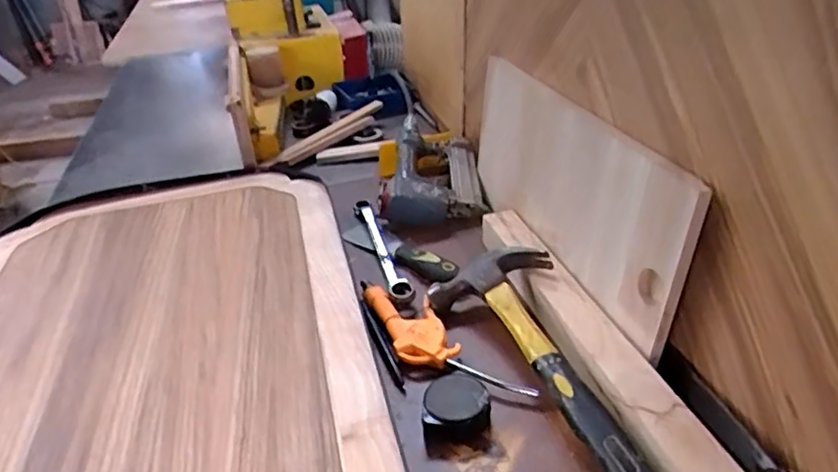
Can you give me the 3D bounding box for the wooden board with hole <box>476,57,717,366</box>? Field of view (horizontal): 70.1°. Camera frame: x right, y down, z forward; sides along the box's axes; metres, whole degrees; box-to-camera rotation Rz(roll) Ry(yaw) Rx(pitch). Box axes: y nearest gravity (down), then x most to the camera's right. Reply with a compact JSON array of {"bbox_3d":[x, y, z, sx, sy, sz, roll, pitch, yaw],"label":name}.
[{"bbox_3d":[0.151,-0.060,0.656,0.022,0.170,0.398,-5,32,-19],"label":"wooden board with hole"}]

